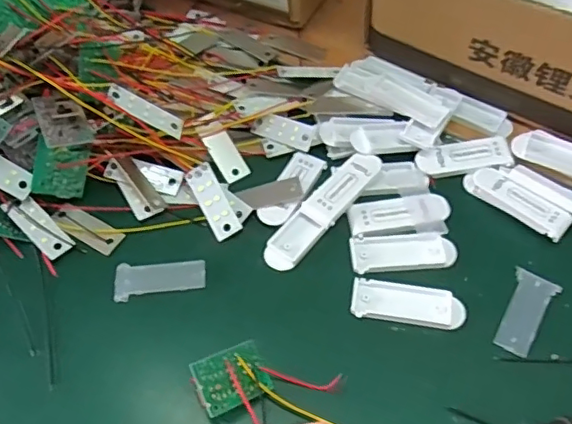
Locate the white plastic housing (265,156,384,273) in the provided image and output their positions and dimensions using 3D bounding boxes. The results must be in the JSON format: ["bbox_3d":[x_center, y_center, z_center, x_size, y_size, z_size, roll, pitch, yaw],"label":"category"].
[{"bbox_3d":[0.022,-0.003,0.329,0.022,0.006,0.090,36,63,23],"label":"white plastic housing"}]

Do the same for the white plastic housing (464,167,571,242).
[{"bbox_3d":[0.133,-0.006,0.327,0.060,0.005,0.020,37,63,24],"label":"white plastic housing"}]

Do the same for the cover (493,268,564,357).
[{"bbox_3d":[0.126,0.053,0.296,0.021,0.004,0.047,24,58,17],"label":"cover"}]

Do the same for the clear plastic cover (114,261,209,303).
[{"bbox_3d":[-0.069,0.037,0.312,0.048,0.006,0.022,-5,55,-3],"label":"clear plastic cover"}]

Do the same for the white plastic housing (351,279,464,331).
[{"bbox_3d":[0.064,0.048,0.298,0.058,0.004,0.021,8,55,7],"label":"white plastic housing"}]

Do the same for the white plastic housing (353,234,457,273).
[{"bbox_3d":[0.065,0.023,0.316,0.056,0.004,0.021,-3,55,-1],"label":"white plastic housing"}]

